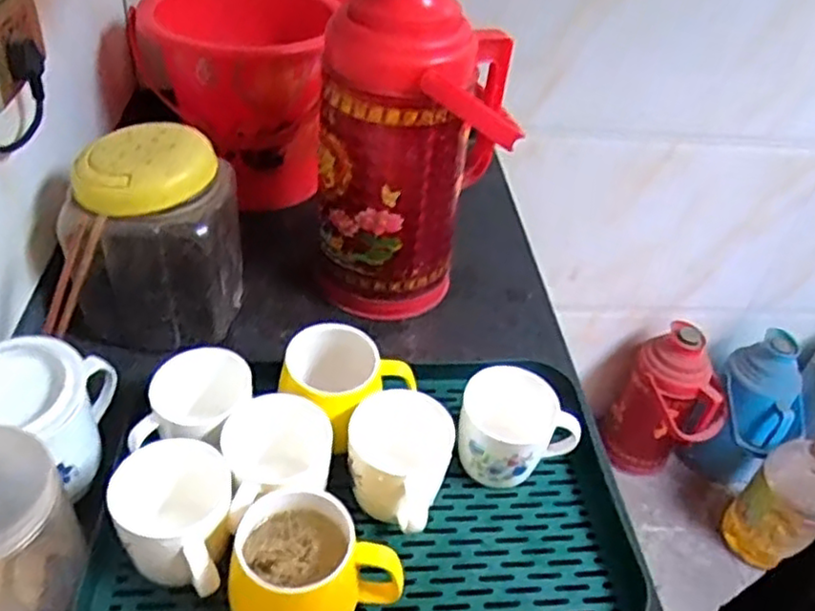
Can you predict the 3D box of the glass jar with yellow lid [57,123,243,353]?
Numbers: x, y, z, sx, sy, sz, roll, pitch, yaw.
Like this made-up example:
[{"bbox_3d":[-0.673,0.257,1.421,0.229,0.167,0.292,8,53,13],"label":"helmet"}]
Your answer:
[{"bbox_3d":[-0.254,-0.075,0.706,0.145,0.198,0.137,4,41,-4],"label":"glass jar with yellow lid"}]

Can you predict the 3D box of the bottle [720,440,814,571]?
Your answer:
[{"bbox_3d":[0.761,0.393,1.373,0.133,0.352,0.147,-30,54,-35],"label":"bottle"}]

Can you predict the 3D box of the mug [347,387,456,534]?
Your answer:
[{"bbox_3d":[-0.008,0.132,0.570,0.082,0.077,0.098,19,43,13],"label":"mug"}]

